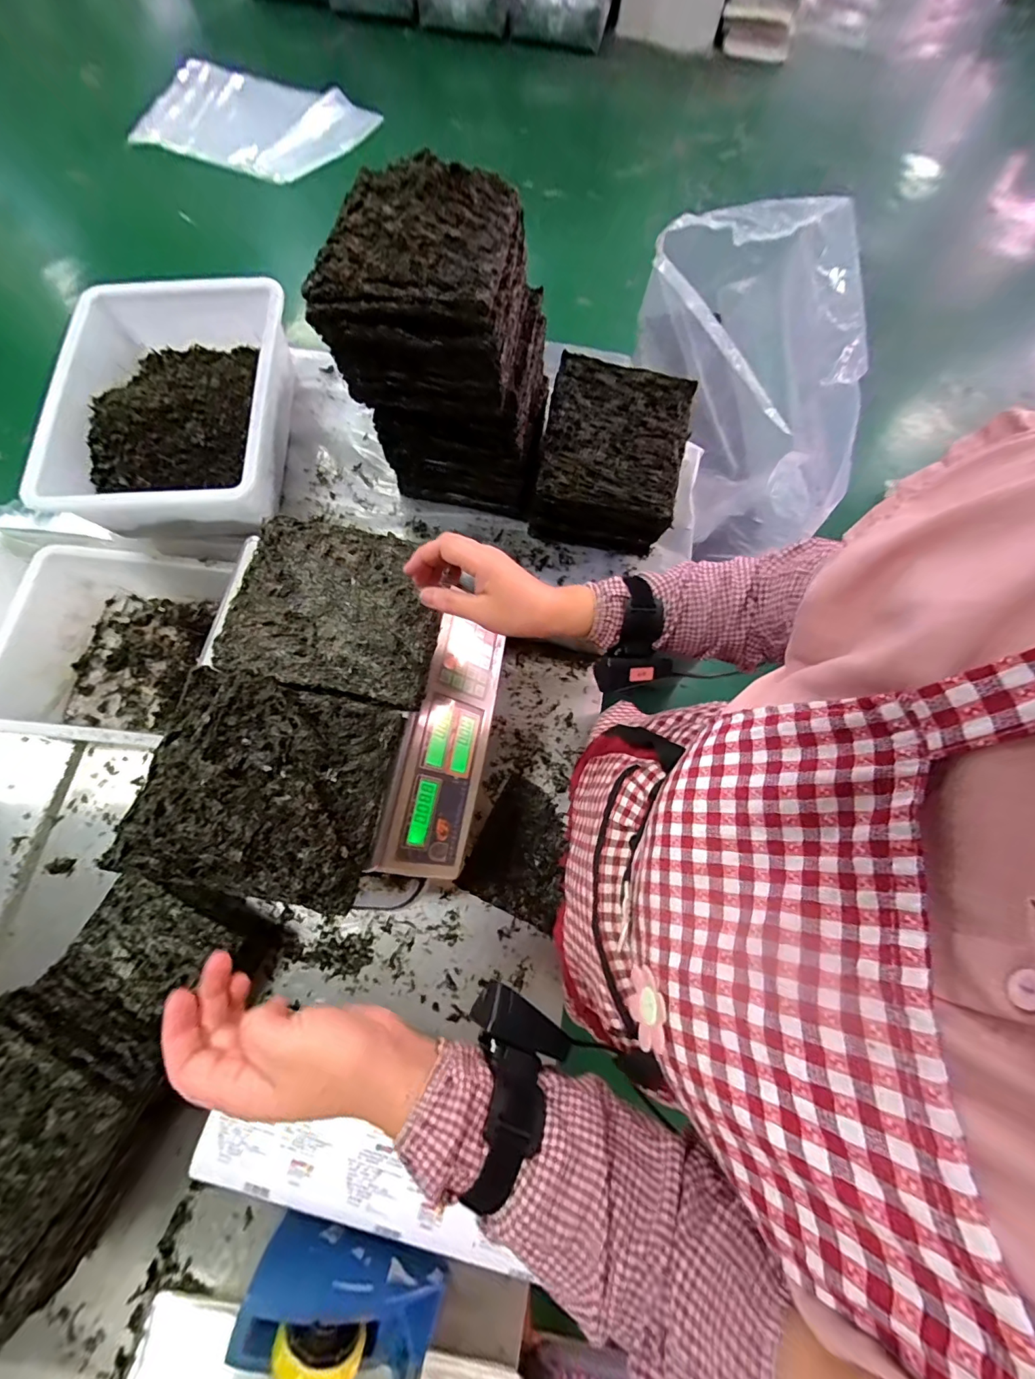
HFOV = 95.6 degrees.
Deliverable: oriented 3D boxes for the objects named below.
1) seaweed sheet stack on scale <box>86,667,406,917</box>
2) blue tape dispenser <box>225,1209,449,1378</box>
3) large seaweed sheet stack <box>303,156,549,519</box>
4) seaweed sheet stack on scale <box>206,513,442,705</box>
[{"bbox_3d":[-0.220,0.080,0.408,0.196,0.038,0.180,12,74,2],"label":"seaweed sheet stack on scale"},{"bbox_3d":[-0.189,0.675,0.517,0.203,0.110,0.079,14,74,2],"label":"blue tape dispenser"},{"bbox_3d":[-0.078,-0.390,0.564,0.206,0.271,0.173,12,74,2],"label":"large seaweed sheet stack"},{"bbox_3d":[-0.180,-0.084,0.477,0.197,0.020,0.177,10,74,1],"label":"seaweed sheet stack on scale"}]

